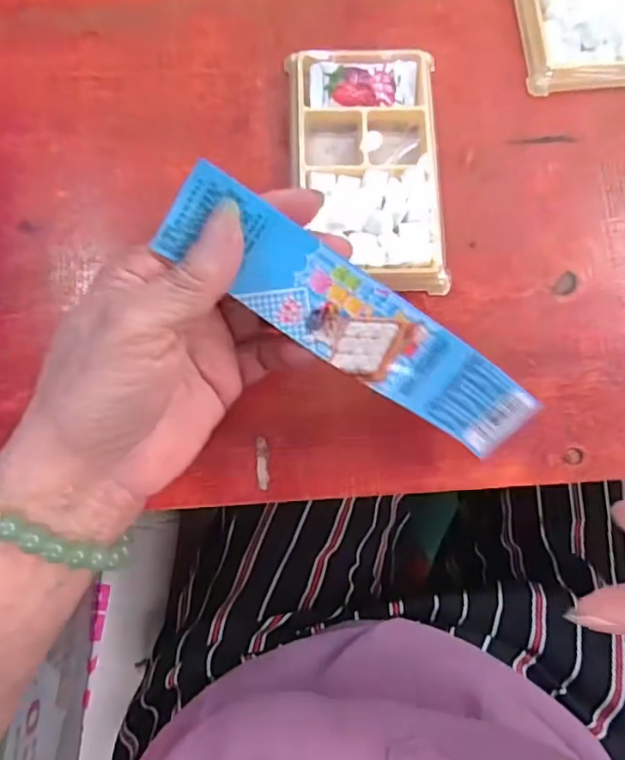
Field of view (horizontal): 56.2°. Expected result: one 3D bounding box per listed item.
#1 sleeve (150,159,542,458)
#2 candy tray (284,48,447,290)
[{"bbox_3d":[0.019,-0.022,0.235,0.165,0.009,0.036,32,105,-17],"label":"sleeve"},{"bbox_3d":[0.028,-0.111,0.305,0.077,0.015,0.133,-1,79,-2],"label":"candy tray"}]

